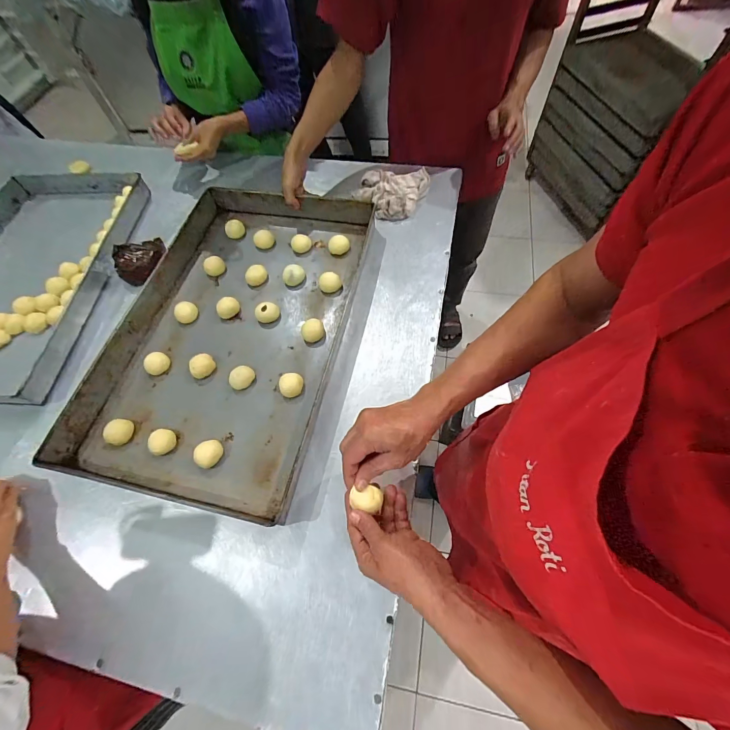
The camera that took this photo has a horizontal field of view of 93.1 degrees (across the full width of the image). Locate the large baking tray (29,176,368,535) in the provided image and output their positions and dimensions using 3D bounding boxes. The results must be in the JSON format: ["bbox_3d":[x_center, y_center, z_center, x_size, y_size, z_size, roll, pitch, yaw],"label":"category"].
[{"bbox_3d":[-0.256,-0.084,0.680,0.432,0.060,0.659,10,65,9],"label":"large baking tray"}]

